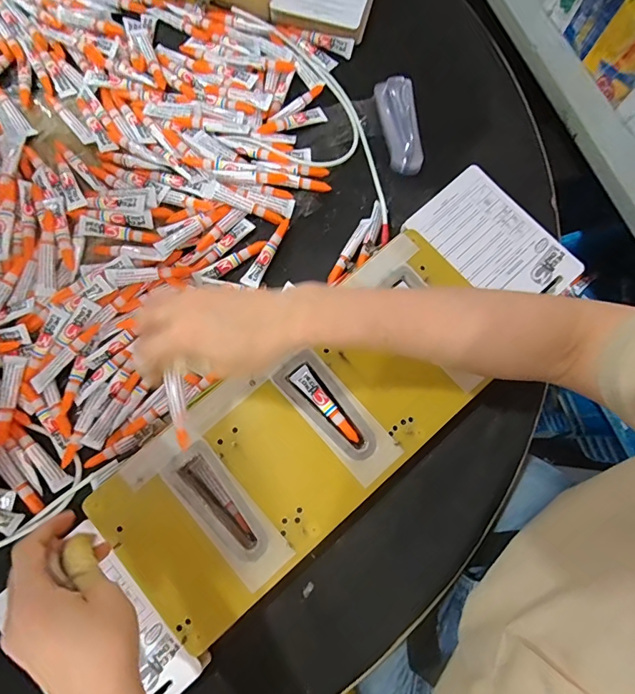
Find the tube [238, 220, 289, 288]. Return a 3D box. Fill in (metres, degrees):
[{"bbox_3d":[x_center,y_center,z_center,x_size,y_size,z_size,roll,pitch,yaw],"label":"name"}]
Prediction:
[{"bbox_3d":[-0.052,-0.103,0.467,0.019,0.009,0.088,30,82,6],"label":"tube"}]

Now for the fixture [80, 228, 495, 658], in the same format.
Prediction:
[{"bbox_3d":[-0.003,0.069,0.401,0.397,0.023,0.163,-41,82,-6],"label":"fixture"}]

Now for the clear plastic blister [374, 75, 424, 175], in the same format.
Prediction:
[{"bbox_3d":[0.095,-0.255,0.492,0.036,0.030,0.109,-9,80,-1],"label":"clear plastic blister"}]

